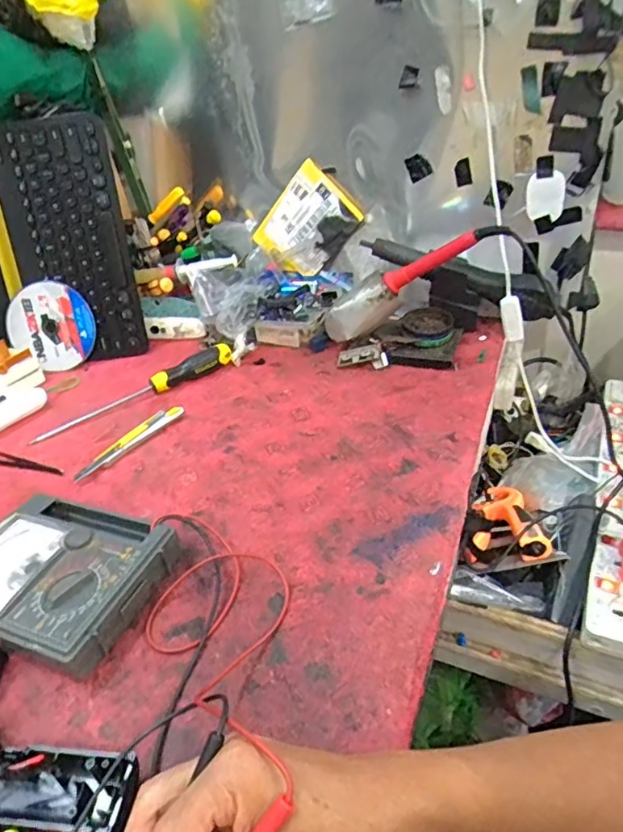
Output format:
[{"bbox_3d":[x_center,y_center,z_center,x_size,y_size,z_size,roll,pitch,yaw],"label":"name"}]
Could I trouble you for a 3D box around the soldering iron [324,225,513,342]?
[{"bbox_3d":[0.106,-0.152,0.641,0.229,0.050,0.042,-30,22,31],"label":"soldering iron"}]

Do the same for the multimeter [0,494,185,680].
[{"bbox_3d":[-0.196,0.123,0.439,0.152,0.037,0.124,10,37,22],"label":"multimeter"}]

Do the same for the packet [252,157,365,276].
[{"bbox_3d":[-0.009,-0.262,0.777,0.111,0.131,0.020,49,31,6],"label":"packet"}]

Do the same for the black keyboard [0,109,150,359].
[{"bbox_3d":[-0.327,-0.215,0.719,0.192,0.290,0.016,-6,17,0],"label":"black keyboard"}]

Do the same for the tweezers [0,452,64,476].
[{"bbox_3d":[-0.304,0.049,0.594,0.120,0.004,0.021,10,37,23],"label":"tweezers"}]

